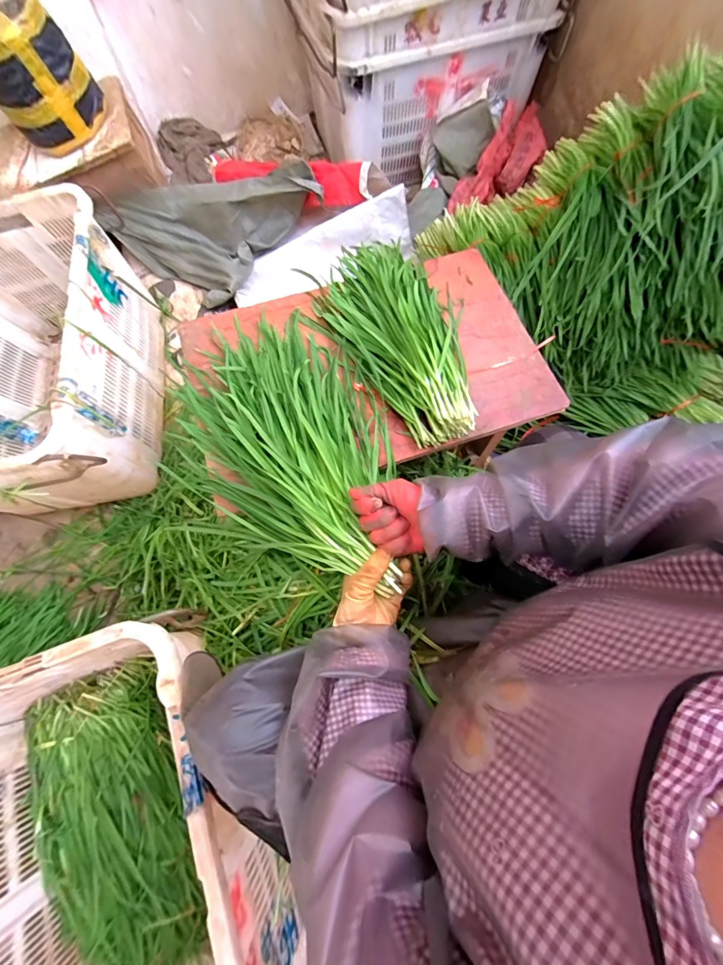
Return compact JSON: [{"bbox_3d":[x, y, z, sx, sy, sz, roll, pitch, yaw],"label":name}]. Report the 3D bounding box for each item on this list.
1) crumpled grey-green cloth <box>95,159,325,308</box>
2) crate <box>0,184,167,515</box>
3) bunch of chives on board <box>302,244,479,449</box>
[{"bbox_3d":[-0.398,-0.779,1.099,0.418,0.126,0.479,37,75,13],"label":"crumpled grey-green cloth"},{"bbox_3d":[-0.775,-0.265,0.915,0.473,0.367,0.697,-10,70,-2],"label":"crate"},{"bbox_3d":[0.077,-0.273,0.646,0.242,0.067,0.421,-37,73,-11],"label":"bunch of chives on board"}]

